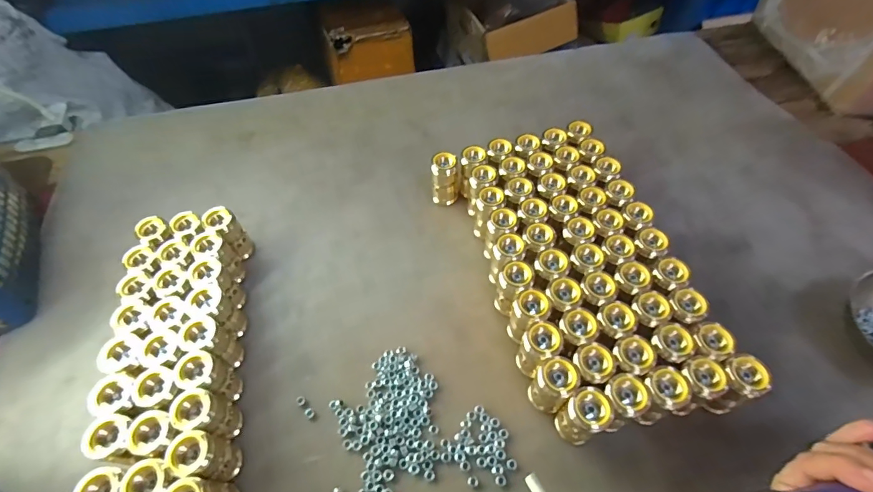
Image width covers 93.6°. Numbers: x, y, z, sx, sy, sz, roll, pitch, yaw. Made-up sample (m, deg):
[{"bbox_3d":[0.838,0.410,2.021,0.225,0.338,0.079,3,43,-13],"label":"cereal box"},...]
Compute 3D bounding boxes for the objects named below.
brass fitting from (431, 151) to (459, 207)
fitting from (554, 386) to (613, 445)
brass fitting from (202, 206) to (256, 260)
[{"bbox_3d":[0.011,-0.079,0.487,0.029,0.064,0.022,3,55,5],"label":"brass fitting"},{"bbox_3d":[0.117,0.136,0.327,0.033,0.064,0.029,-25,57,-14],"label":"fitting"},{"bbox_3d":[-0.227,-0.014,0.451,0.027,0.057,0.029,21,58,17],"label":"brass fitting"}]

